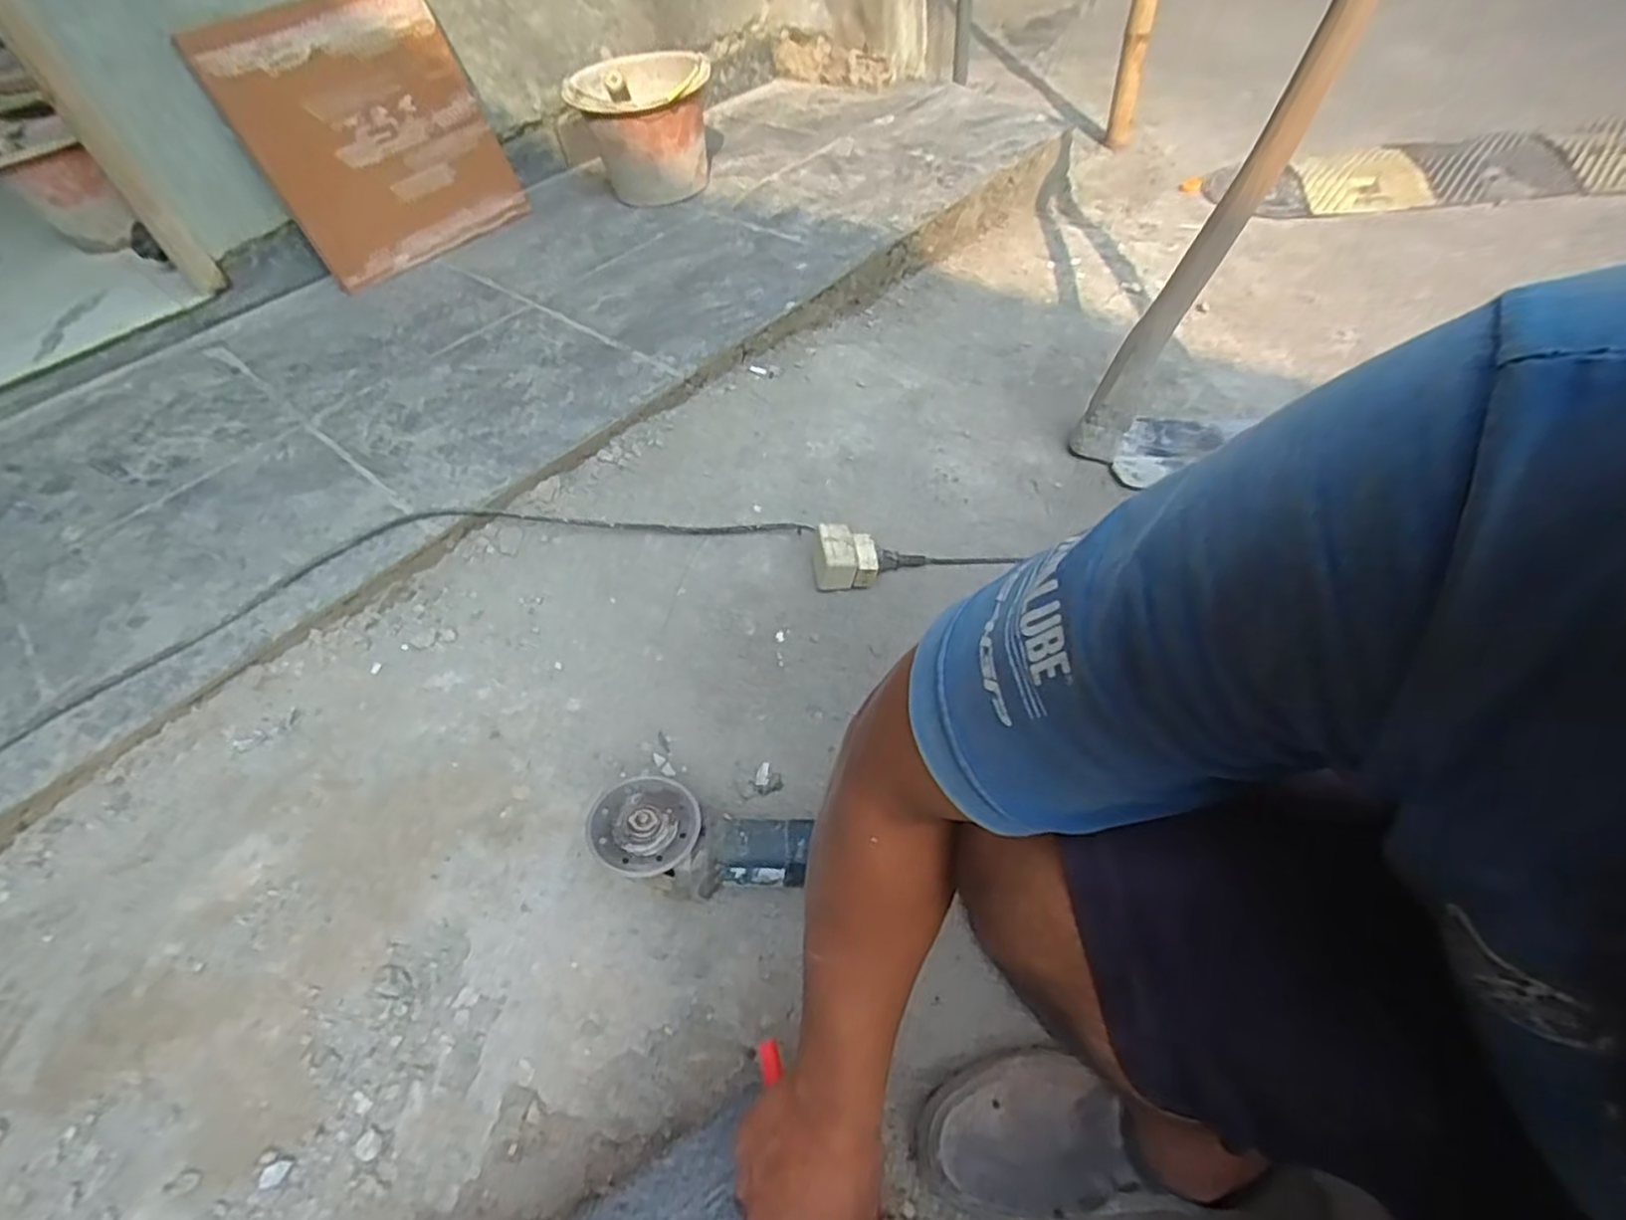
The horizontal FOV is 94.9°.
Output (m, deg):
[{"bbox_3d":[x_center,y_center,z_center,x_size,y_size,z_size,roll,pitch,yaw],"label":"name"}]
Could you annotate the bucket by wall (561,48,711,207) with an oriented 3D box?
[{"bbox_3d":[-0.330,-0.956,1.490,0.265,0.227,0.282,-3,54,-1],"label":"bucket by wall"}]

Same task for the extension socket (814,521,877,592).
[{"bbox_3d":[0.040,-0.065,0.890,0.076,0.056,0.064,3,55,2],"label":"extension socket"}]

